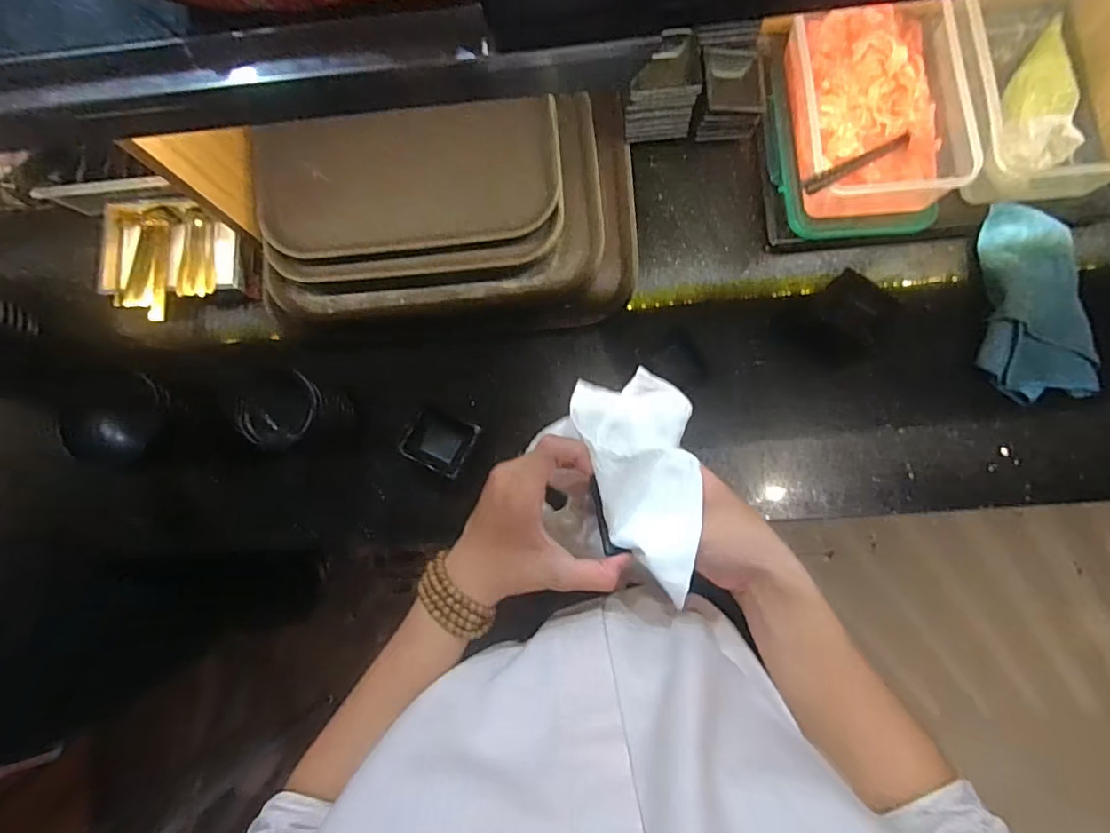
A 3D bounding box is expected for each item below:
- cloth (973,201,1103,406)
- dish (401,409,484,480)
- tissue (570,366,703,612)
[{"bbox_3d":[0.528,-0.129,0.592,0.108,0.042,0.221,-4,84,3],"label":"cloth"},{"bbox_3d":[-0.130,0.027,0.599,0.076,0.024,0.064,24,87,5],"label":"dish"},{"bbox_3d":[0.070,0.044,0.386,0.081,0.054,0.160,-16,84,2],"label":"tissue"}]

